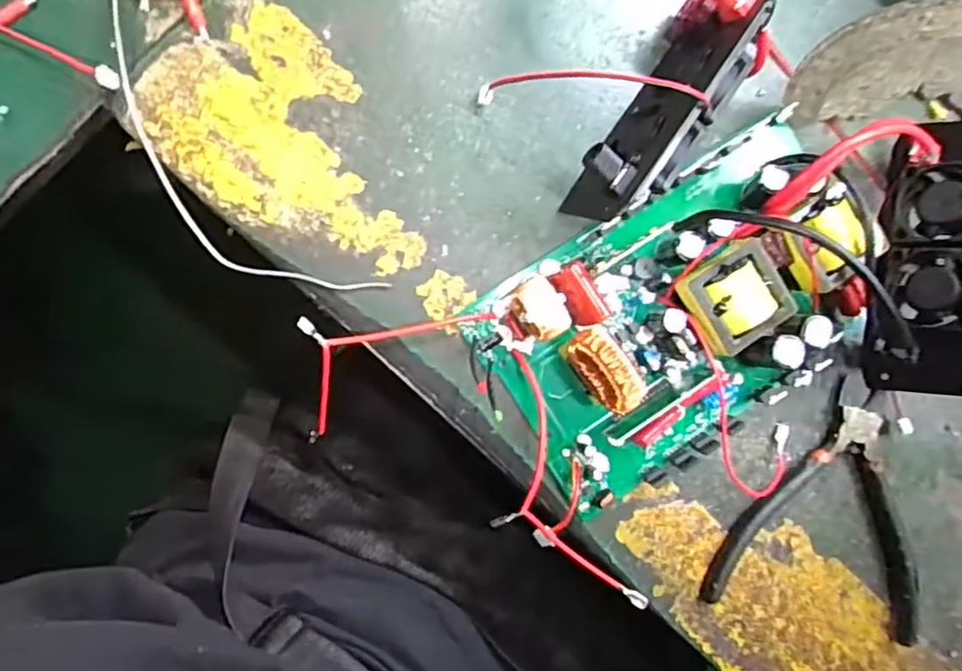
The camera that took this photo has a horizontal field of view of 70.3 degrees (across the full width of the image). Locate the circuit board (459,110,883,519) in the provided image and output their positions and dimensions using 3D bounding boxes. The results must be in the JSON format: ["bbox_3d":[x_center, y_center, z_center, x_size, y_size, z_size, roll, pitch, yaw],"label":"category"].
[{"bbox_3d":[0.107,-0.006,0.345,0.205,0.040,0.134,-31,95,-5],"label":"circuit board"}]

